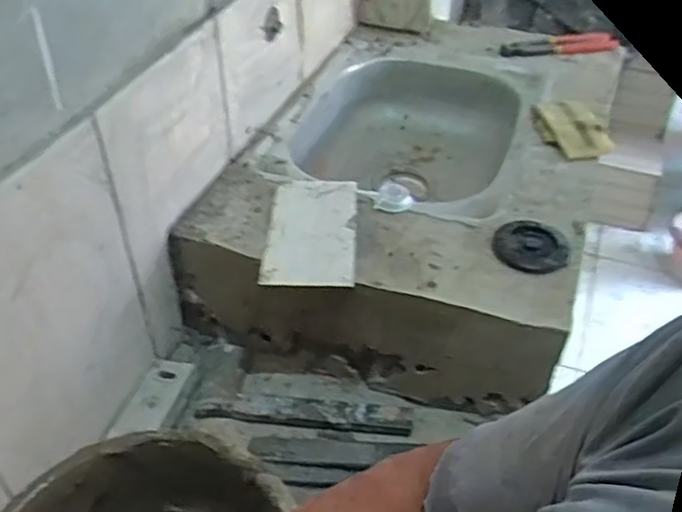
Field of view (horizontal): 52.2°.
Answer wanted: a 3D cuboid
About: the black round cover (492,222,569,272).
[{"bbox_3d":[0.232,-0.012,0.852,0.090,0.012,0.087,1,41,-1],"label":"black round cover"}]

